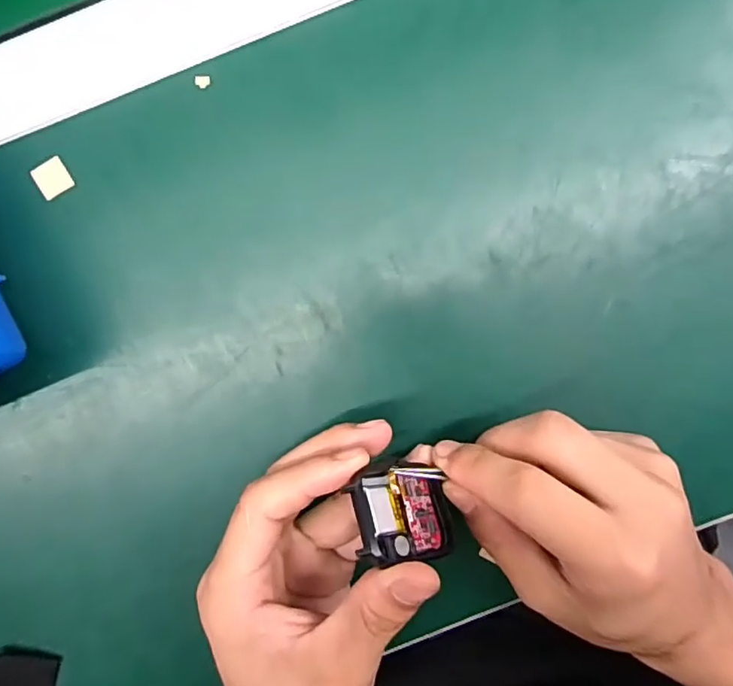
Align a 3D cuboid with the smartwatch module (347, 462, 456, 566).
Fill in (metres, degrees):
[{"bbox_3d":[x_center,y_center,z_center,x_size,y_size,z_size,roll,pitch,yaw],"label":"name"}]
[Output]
[{"bbox_3d":[0.014,0.065,0.219,0.047,0.007,0.036,11,56,-38],"label":"smartwatch module"}]

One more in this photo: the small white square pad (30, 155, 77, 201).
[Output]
[{"bbox_3d":[-0.148,-0.078,0.268,0.016,0.004,0.016,-32,92,-8],"label":"small white square pad"}]

